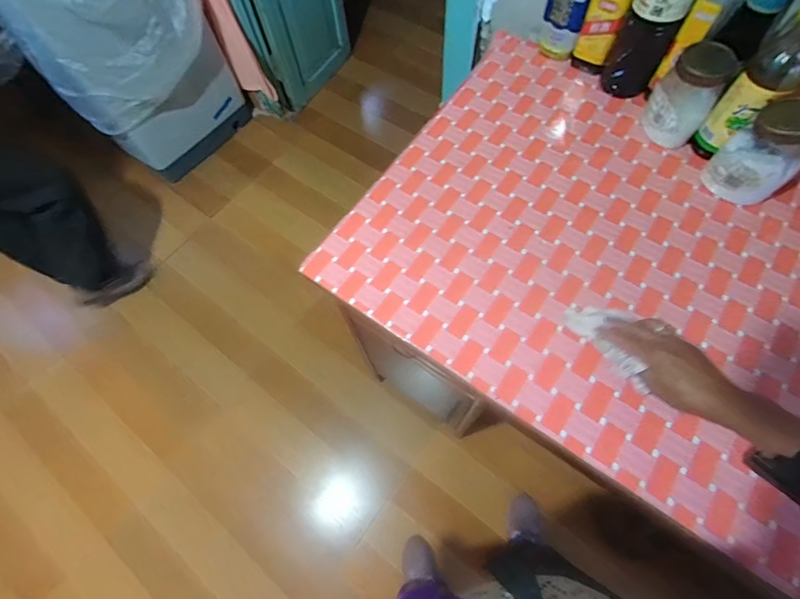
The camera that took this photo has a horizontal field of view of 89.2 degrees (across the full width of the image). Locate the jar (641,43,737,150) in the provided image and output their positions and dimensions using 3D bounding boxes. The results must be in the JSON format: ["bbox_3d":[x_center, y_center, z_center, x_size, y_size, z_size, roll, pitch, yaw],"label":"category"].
[{"bbox_3d":[0.444,-0.318,0.630,0.086,0.135,0.073,35,73,17],"label":"jar"}]

